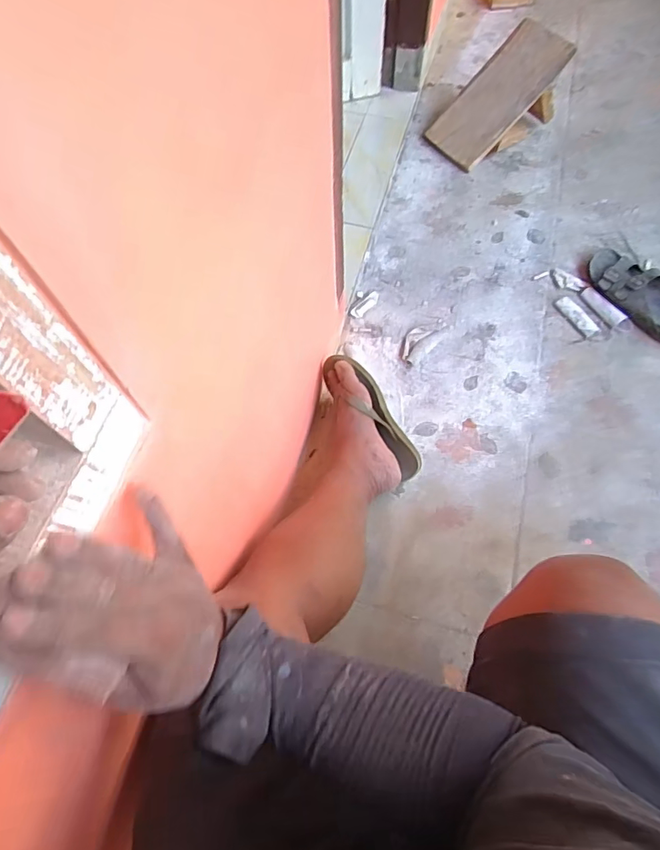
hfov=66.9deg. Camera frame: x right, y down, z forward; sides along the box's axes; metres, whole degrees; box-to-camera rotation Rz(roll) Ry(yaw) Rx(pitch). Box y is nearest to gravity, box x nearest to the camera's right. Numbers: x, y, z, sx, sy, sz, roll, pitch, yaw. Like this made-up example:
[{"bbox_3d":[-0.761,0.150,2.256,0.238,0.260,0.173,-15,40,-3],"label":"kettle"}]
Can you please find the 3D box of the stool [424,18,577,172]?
[{"bbox_3d":[0.431,-0.799,1.266,0.343,0.135,0.181,-45,66,16],"label":"stool"}]

